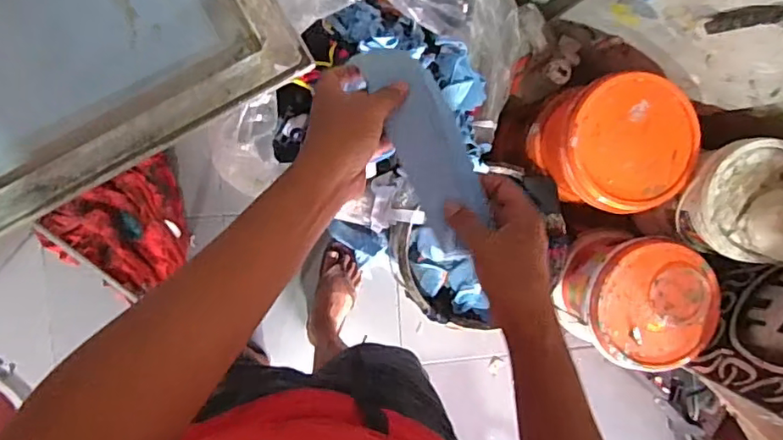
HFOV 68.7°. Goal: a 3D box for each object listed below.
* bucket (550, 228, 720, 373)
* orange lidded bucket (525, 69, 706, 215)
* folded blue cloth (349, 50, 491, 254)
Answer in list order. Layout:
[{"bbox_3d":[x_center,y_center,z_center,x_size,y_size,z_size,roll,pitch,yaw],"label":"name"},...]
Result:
[{"bbox_3d":[0.424,0.138,1.031,0.213,0.187,0.219,0,94,-7],"label":"bucket"},{"bbox_3d":[0.379,-0.129,0.999,0.215,0.184,0.214,0,94,-7],"label":"orange lidded bucket"},{"bbox_3d":[0.033,-0.060,0.485,0.054,0.011,0.171,-24,91,12],"label":"folded blue cloth"}]

